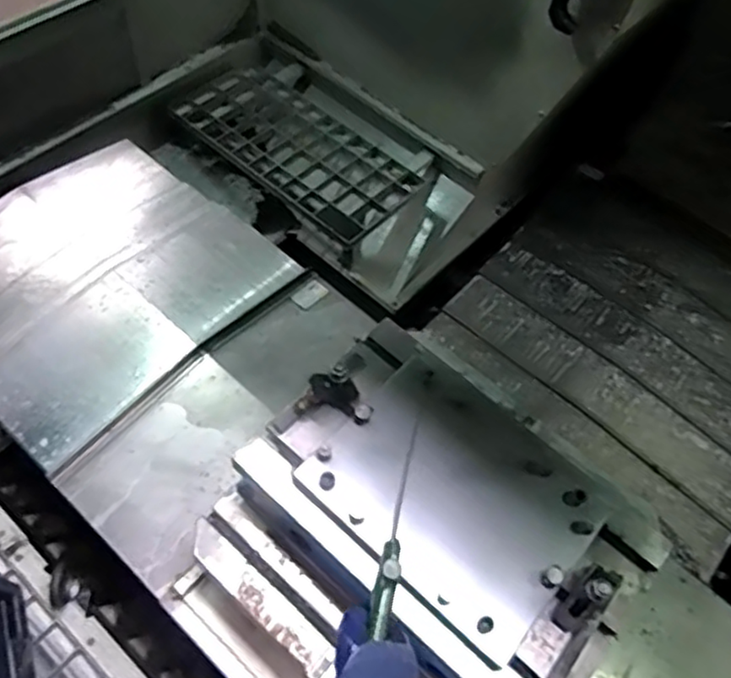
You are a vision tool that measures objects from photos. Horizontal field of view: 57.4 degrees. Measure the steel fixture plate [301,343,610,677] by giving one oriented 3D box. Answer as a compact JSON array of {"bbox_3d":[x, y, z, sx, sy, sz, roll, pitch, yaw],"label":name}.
[{"bbox_3d":[0.142,0.228,1.020,0.394,0.033,0.323,40,62,17],"label":"steel fixture plate"}]

